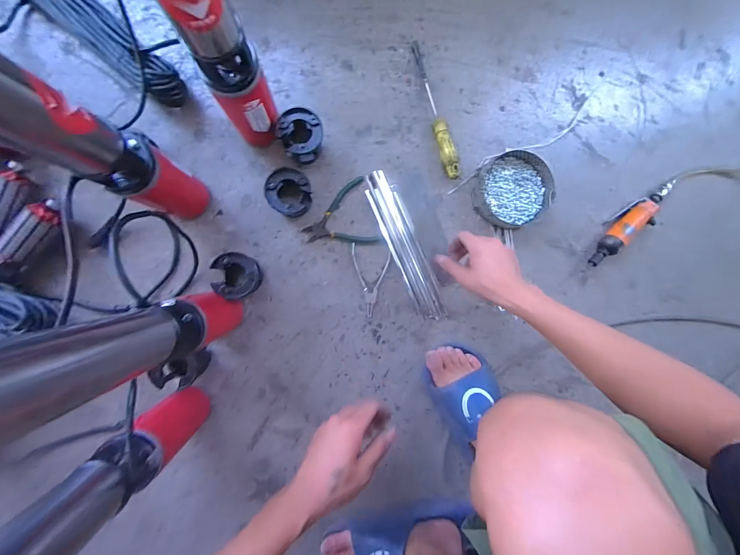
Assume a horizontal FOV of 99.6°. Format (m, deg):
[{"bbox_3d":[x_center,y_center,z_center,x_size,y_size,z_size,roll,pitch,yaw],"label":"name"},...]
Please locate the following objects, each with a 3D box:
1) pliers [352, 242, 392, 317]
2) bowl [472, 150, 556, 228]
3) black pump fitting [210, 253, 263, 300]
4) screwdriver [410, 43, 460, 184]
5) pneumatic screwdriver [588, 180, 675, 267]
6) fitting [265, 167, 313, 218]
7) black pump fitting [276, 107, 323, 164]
[{"bbox_3d":[-0.006,0.007,0.580,0.072,0.006,0.126,10,91,-6],"label":"pliers"},{"bbox_3d":[0.272,-0.167,0.598,0.144,0.033,0.135,0,92,-6],"label":"bowl"},{"bbox_3d":[-0.220,-0.002,0.527,0.070,0.073,0.072,0,92,-6],"label":"black pump fitting"},{"bbox_3d":[0.120,-0.310,0.574,0.026,0.035,0.263,-15,93,-6],"label":"screwdriver"},{"bbox_3d":[0.519,-0.112,0.615,0.239,0.043,0.054,-38,95,-4],"label":"pneumatic screwdriver"},{"bbox_3d":[-0.136,-0.142,0.536,0.070,0.072,0.071,0,92,-6],"label":"fitting"},{"bbox_3d":[-0.114,-0.236,0.532,0.068,0.073,0.068,0,92,-6],"label":"black pump fitting"}]

